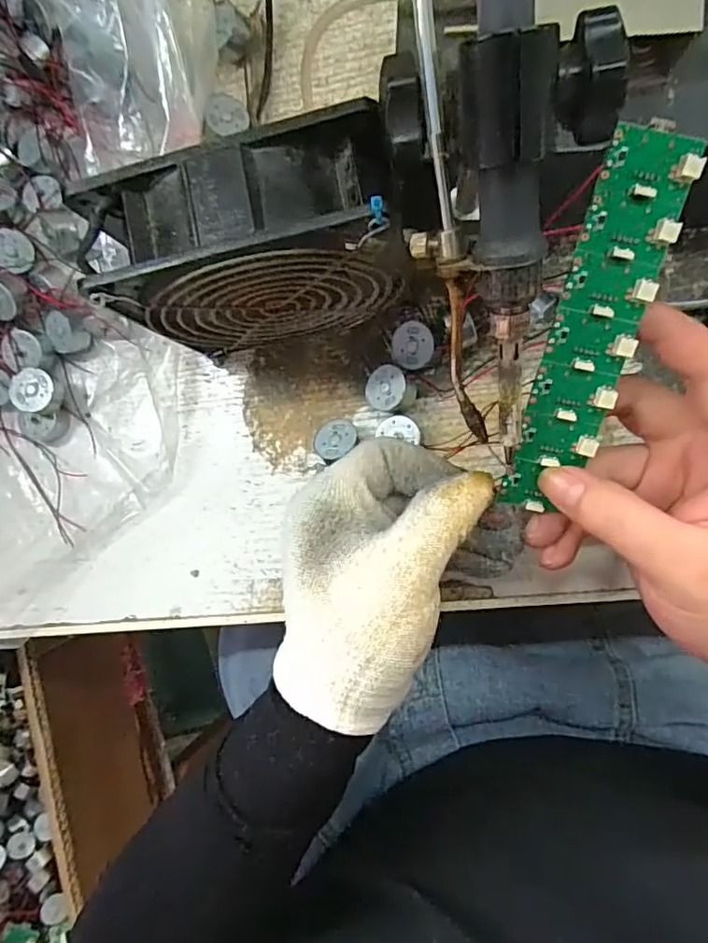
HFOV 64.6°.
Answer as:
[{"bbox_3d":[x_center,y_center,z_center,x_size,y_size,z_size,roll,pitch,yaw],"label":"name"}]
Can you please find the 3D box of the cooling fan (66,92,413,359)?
[{"bbox_3d":[-0.037,-0.092,0.253,0.119,0.120,0.048,-10,88,9],"label":"cooling fan"}]

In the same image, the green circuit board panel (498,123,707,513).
[{"bbox_3d":[0.088,-0.049,0.209,0.031,0.005,0.138,17,111,9],"label":"green circuit board panel"}]

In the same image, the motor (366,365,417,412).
[{"bbox_3d":[0.020,-0.043,0.294,0.025,0.012,0.023,-2,86,30],"label":"motor"}]

